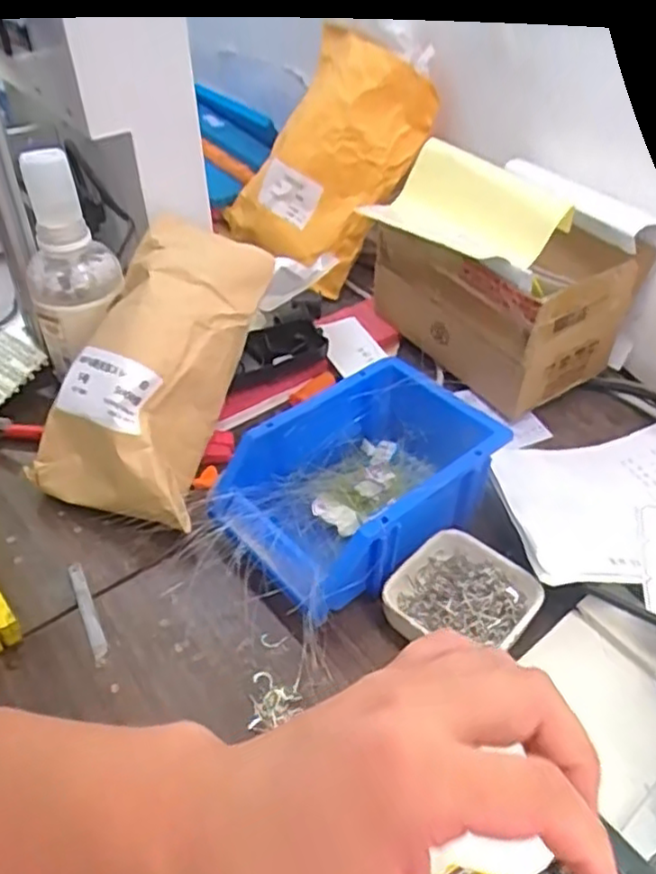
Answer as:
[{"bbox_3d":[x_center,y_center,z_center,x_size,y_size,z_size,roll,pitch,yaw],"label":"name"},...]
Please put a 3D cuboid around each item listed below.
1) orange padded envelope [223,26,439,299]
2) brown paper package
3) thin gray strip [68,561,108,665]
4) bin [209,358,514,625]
[{"bbox_3d":[-0.009,-0.285,0.729,0.181,0.246,0.048,42,24,17],"label":"orange padded envelope"},{"bbox_3d":[-0.121,-0.044,0.521,0.124,0.085,0.219,21,84,23],"label":"brown paper package"},{"bbox_3d":[-0.157,0.115,0.456,0.010,0.004,0.084,-19,47,-20],"label":"thin gray strip"},{"bbox_3d":[0.023,0.033,0.485,0.189,0.067,0.126,-28,50,-28],"label":"bin"}]

